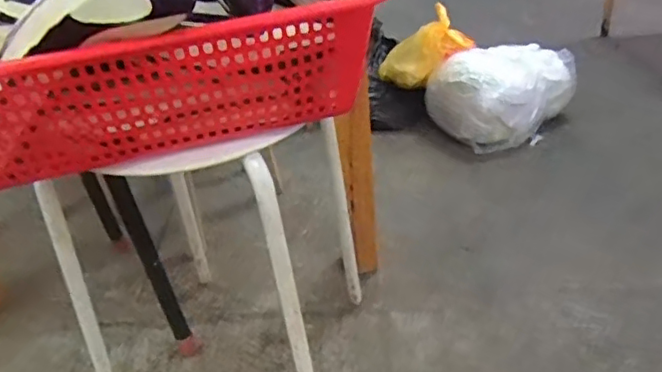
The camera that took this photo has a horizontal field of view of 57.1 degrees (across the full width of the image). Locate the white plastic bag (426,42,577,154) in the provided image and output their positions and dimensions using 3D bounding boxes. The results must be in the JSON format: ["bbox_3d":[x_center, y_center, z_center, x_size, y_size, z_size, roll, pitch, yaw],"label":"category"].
[{"bbox_3d":[0.387,-0.224,1.386,0.241,0.155,0.278,18,39,33],"label":"white plastic bag"}]

